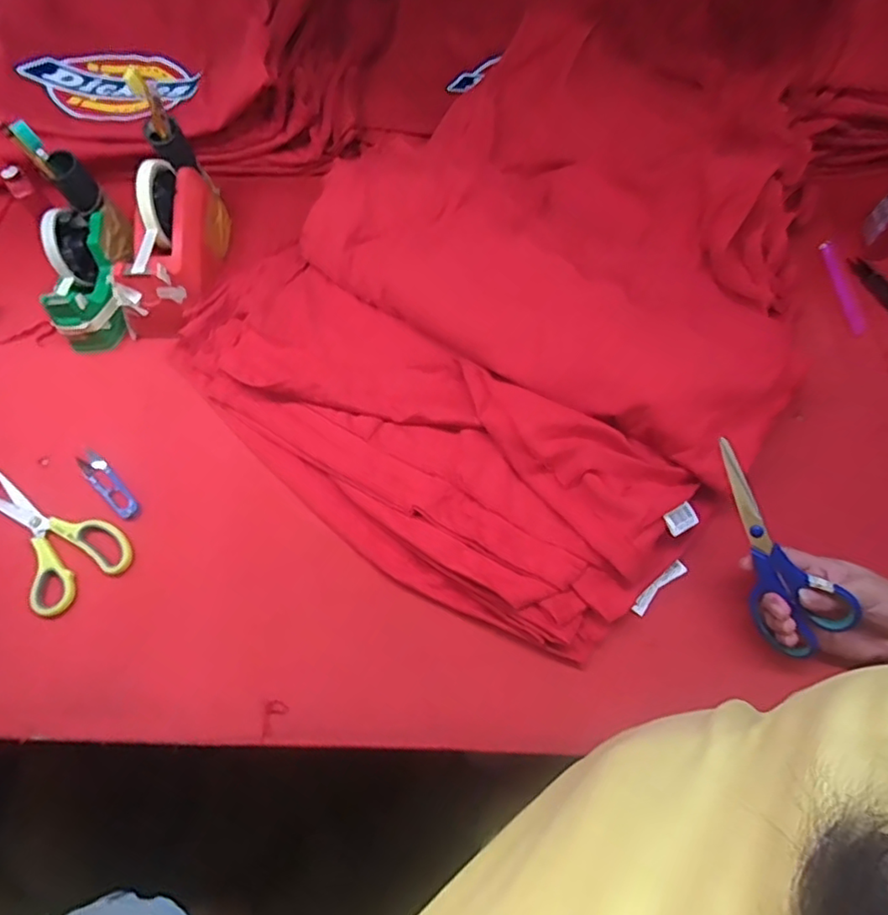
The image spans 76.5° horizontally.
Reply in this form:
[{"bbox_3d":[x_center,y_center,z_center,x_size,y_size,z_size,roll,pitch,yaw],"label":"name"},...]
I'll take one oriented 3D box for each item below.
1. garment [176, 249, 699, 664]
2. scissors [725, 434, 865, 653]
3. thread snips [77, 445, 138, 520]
[{"bbox_3d":[-0.045,-0.024,0.569,0.540,0.058,0.225,31,66,19],"label":"garment"},{"bbox_3d":[0.252,0.077,0.454,0.176,0.067,0.010,54,29,4],"label":"scissors"},{"bbox_3d":[-0.345,0.025,0.576,0.106,0.004,0.025,38,68,22],"label":"thread snips"}]

